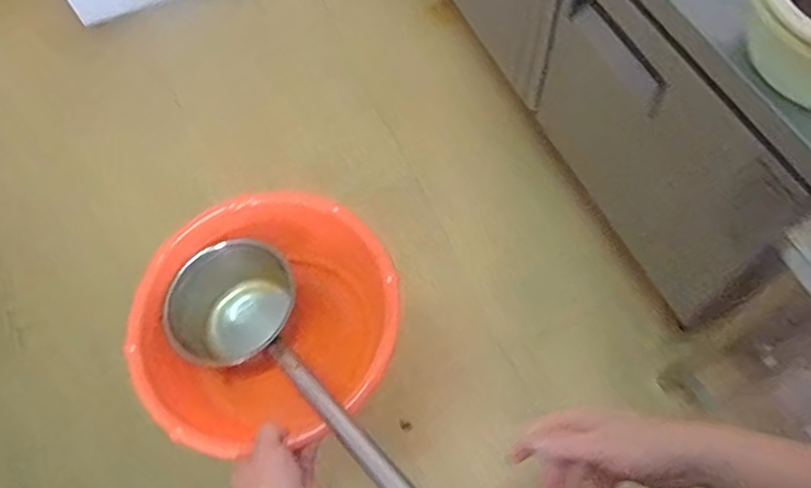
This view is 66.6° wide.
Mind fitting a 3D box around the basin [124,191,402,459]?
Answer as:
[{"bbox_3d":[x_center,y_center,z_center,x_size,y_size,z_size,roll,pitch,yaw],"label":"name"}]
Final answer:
[{"bbox_3d":[-0.156,0.091,0.715,0.288,0.114,0.271,-1,62,2],"label":"basin"}]

